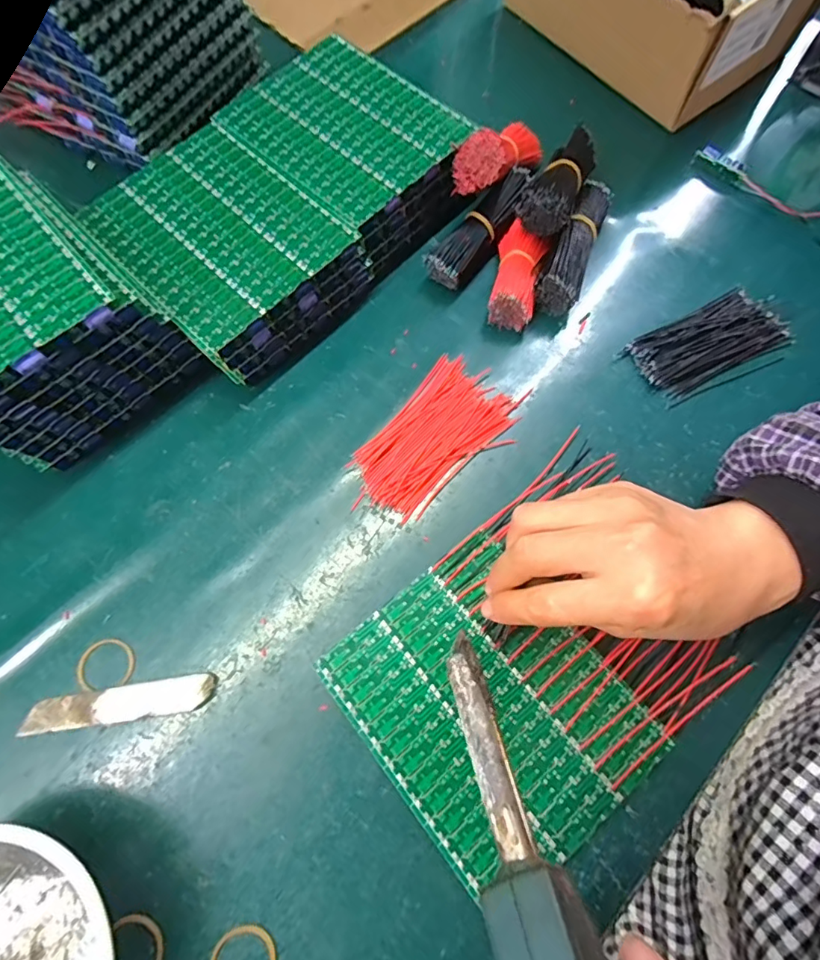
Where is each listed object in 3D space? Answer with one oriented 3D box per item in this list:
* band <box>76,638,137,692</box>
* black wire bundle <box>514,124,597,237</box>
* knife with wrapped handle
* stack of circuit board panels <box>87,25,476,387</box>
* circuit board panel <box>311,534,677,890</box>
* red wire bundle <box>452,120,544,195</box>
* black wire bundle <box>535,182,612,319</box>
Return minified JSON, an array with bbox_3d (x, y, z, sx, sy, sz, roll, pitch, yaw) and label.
[{"bbox_3d":[-0.172,0.104,0.286,0.033,0.004,0.027,-7,68,-2],"label":"band"},{"bbox_3d":[0.106,-0.211,0.355,0.034,0.028,0.084,25,73,8],"label":"black wire bundle"},{"bbox_3d":[-0.160,0.124,0.280,0.103,0.004,0.018,-8,68,-3],"label":"knife with wrapped handle"},{"bbox_3d":[-0.087,-0.199,0.374,0.158,0.064,0.250,43,76,14],"label":"stack of circuit board panels"},{"bbox_3d":[0.042,0.118,0.269,0.123,0.006,0.147,-36,72,-13],"label":"circuit board panel"},{"bbox_3d":[0.069,-0.240,0.371,0.035,0.034,0.104,31,49,12],"label":"red wire bundle"},{"bbox_3d":[0.121,-0.171,0.370,0.028,0.032,0.101,21,72,7],"label":"black wire bundle"}]

